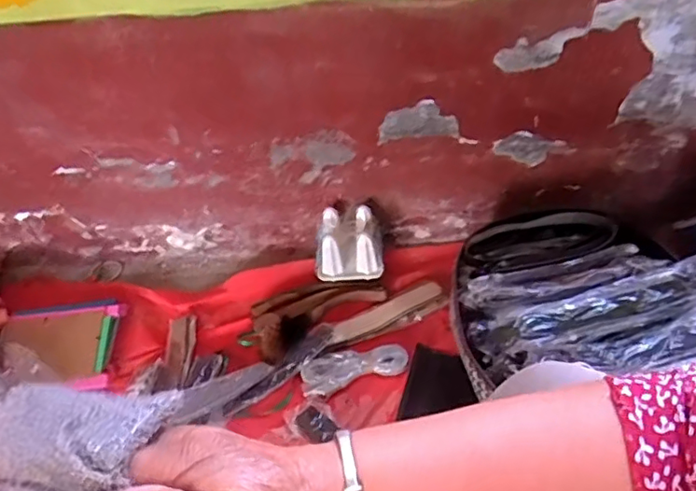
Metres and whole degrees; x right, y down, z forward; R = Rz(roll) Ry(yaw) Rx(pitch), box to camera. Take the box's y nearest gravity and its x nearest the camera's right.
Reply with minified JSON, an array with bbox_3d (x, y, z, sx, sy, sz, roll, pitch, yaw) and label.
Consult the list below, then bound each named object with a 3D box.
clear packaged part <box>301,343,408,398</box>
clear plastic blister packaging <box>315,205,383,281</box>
[{"bbox_3d":[0.010,0.198,0.937,0.172,0.023,0.065,-14,46,-8],"label":"clear packaged part"},{"bbox_3d":[0.003,0.003,1.046,0.122,0.109,0.096,-5,45,2],"label":"clear plastic blister packaging"}]

